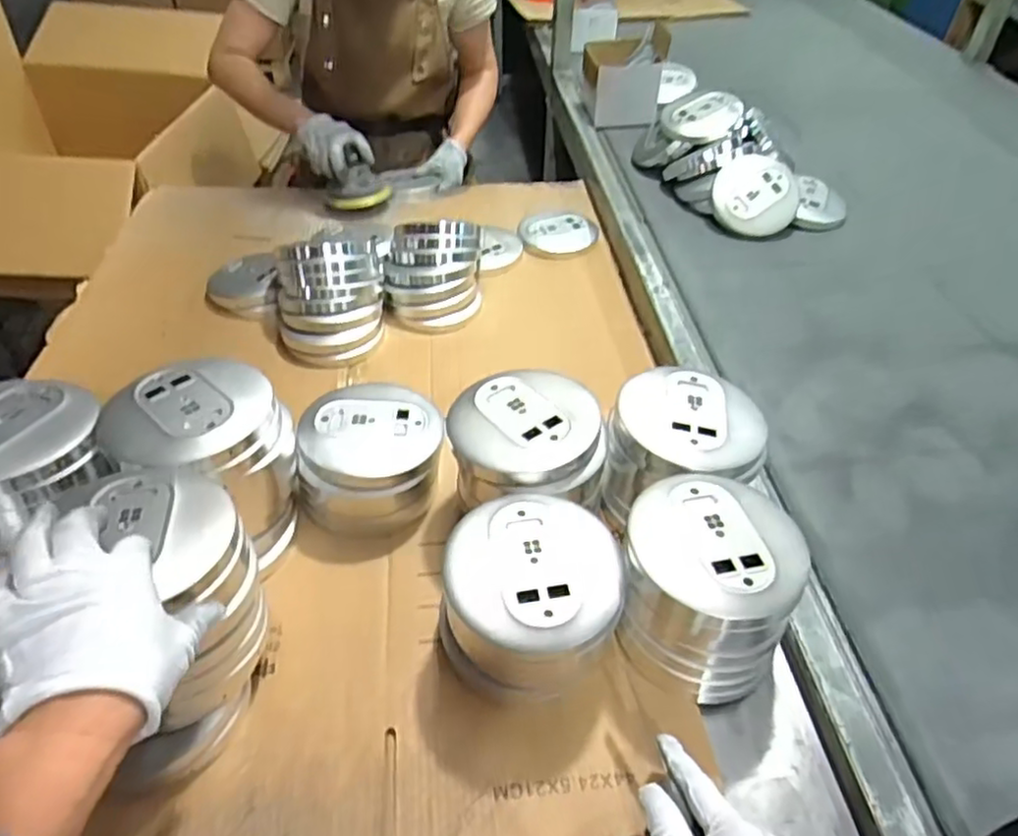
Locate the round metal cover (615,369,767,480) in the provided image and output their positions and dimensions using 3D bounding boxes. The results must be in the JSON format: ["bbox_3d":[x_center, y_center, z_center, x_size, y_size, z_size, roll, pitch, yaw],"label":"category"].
[{"bbox_3d":[0.162,0.001,0.616,0.112,0.032,0.115,-10,46,-13],"label":"round metal cover"}]

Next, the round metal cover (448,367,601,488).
[{"bbox_3d":[0.014,0.005,0.612,0.128,0.034,0.109,6,47,7],"label":"round metal cover"}]

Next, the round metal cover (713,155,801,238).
[{"bbox_3d":[0.358,-0.326,0.997,0.126,0.028,0.126,-3,76,12],"label":"round metal cover"}]

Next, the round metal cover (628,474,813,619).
[{"bbox_3d":[0.151,0.090,0.504,0.106,0.015,0.123,-19,48,-21],"label":"round metal cover"}]

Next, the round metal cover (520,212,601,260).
[{"bbox_3d":[0.078,-0.290,1.084,0.115,0.016,0.114,-1,47,1],"label":"round metal cover"}]

